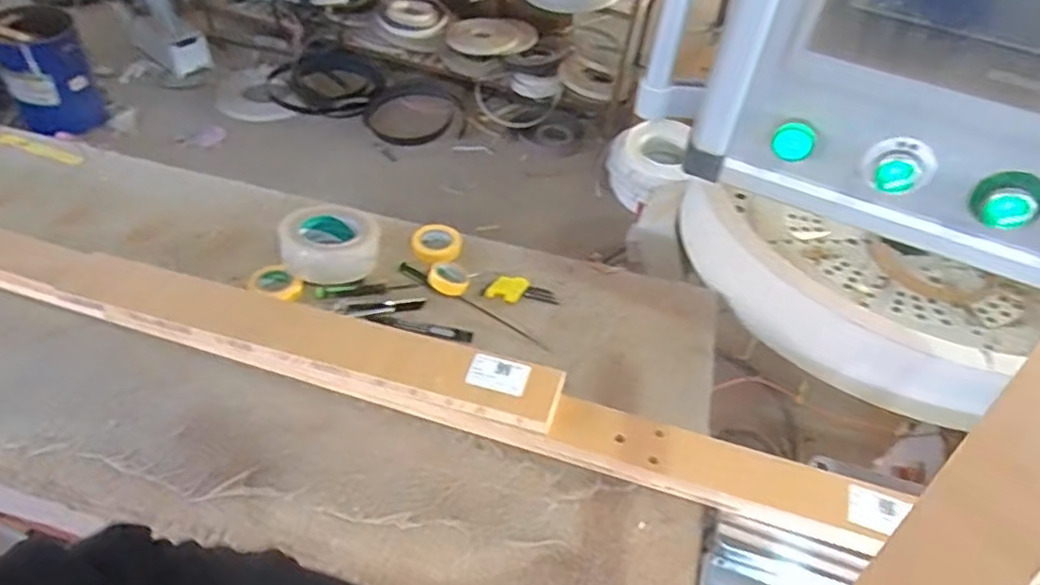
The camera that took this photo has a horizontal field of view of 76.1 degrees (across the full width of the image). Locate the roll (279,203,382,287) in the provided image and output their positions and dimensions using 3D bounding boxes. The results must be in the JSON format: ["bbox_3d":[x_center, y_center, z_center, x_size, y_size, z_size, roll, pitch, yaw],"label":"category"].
[{"bbox_3d":[-0.245,-0.072,0.877,0.121,0.049,0.141,15,46,7],"label":"roll"}]

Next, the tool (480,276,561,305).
[{"bbox_3d":[0.001,-0.004,0.877,0.096,0.007,0.042,7,46,-1],"label":"tool"}]

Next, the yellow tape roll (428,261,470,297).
[{"bbox_3d":[-0.092,-0.018,0.856,0.050,0.019,0.051,4,46,-4],"label":"yellow tape roll"}]

